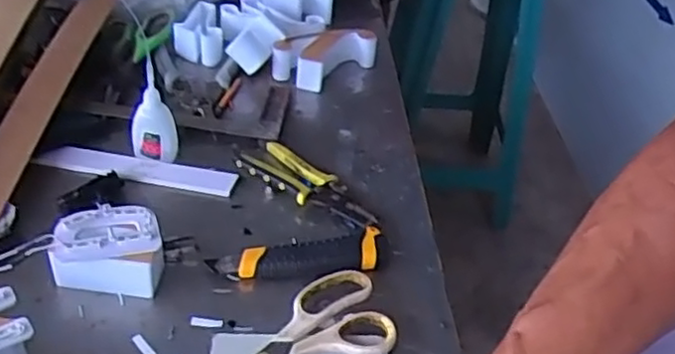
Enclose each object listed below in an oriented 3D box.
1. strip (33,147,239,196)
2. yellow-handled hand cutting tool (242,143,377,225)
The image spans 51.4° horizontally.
[{"bbox_3d":[-0.204,-0.007,0.712,0.200,0.012,0.031,8,39,2],"label":"strip"},{"bbox_3d":[-0.026,0.007,0.710,0.150,0.022,0.052,30,43,24],"label":"yellow-handled hand cutting tool"}]

